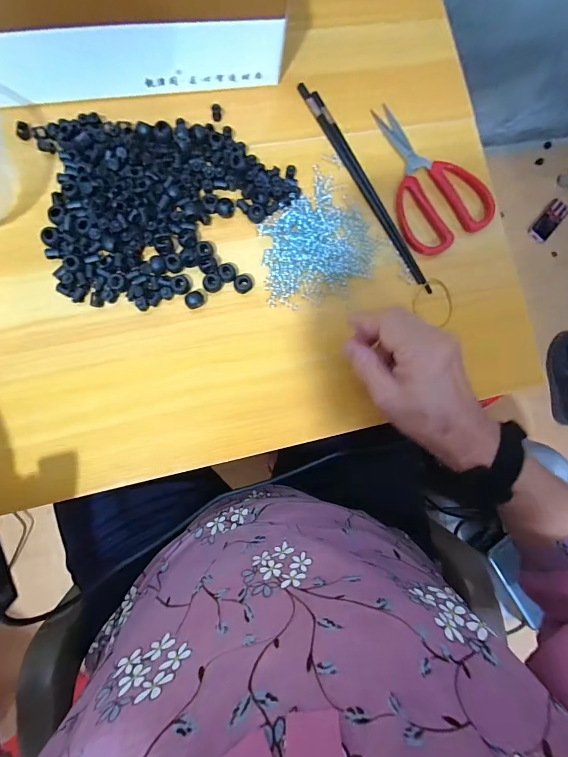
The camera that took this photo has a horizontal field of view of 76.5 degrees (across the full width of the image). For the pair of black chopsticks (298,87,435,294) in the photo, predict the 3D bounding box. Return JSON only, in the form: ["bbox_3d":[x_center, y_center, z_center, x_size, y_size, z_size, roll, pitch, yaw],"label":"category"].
[{"bbox_3d":[0.085,-0.196,0.368,0.015,0.004,0.244,-31,90,-8],"label":"pair of black chopsticks"}]

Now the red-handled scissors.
[{"bbox_3d":[0.151,-0.214,0.376,0.099,0.009,0.159,-21,89,-8],"label":"red-handled scissors"}]

